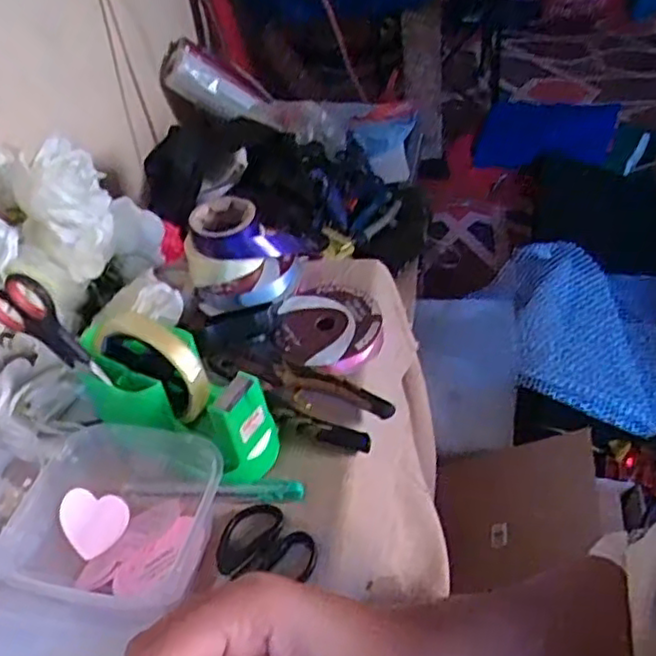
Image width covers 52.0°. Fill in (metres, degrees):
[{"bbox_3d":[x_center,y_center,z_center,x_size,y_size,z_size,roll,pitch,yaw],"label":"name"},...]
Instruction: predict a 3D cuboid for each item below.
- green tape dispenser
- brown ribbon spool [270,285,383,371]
[{"bbox_3d":[-0.117,0.047,0.476,0.151,0.103,0.053,15,46,24],"label":"green tape dispenser"},{"bbox_3d":[0.000,-0.001,0.572,0.088,0.016,0.093,-4,41,4],"label":"brown ribbon spool"}]

